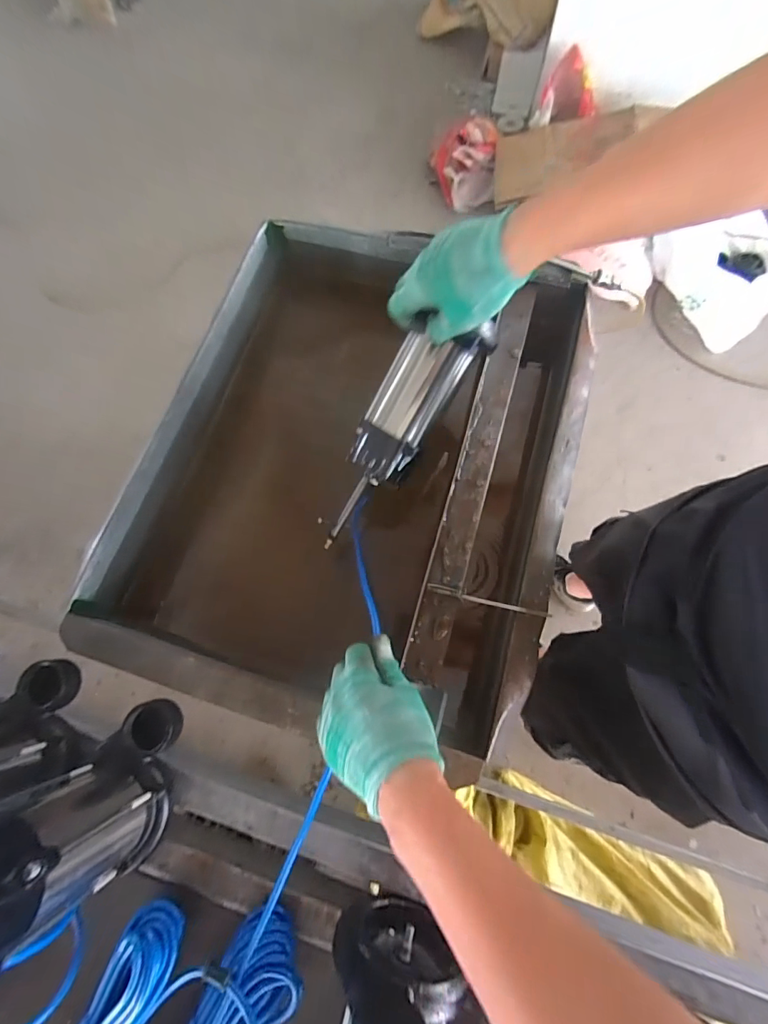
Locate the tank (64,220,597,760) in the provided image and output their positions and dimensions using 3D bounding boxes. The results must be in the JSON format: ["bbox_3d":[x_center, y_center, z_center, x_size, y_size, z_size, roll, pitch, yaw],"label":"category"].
[{"bbox_3d":[-0.052,-0.078,0.767,0.649,0.332,0.750,17,75,7],"label":"tank"}]

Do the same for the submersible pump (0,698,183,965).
[{"bbox_3d":[-0.270,0.258,0.366,0.108,0.223,0.137,31,77,10],"label":"submersible pump"}]

